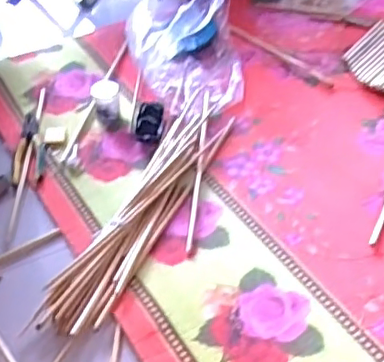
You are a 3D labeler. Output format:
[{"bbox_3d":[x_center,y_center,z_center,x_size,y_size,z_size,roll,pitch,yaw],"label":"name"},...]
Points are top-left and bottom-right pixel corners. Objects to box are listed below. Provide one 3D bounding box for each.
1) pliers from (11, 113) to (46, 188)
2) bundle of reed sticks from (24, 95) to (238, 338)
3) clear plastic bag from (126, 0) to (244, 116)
[{"bbox_3d":[-0.318,-0.065,1.203,0.058,0.023,0.211,-7,44,-2],"label":"pliers"},{"bbox_3d":[-0.050,0.033,1.063,0.144,0.035,0.585,15,48,21],"label":"bundle of reed sticks"},{"bbox_3d":[-0.015,-0.302,1.323,0.233,0.153,0.348,-9,44,-3],"label":"clear plastic bag"}]

